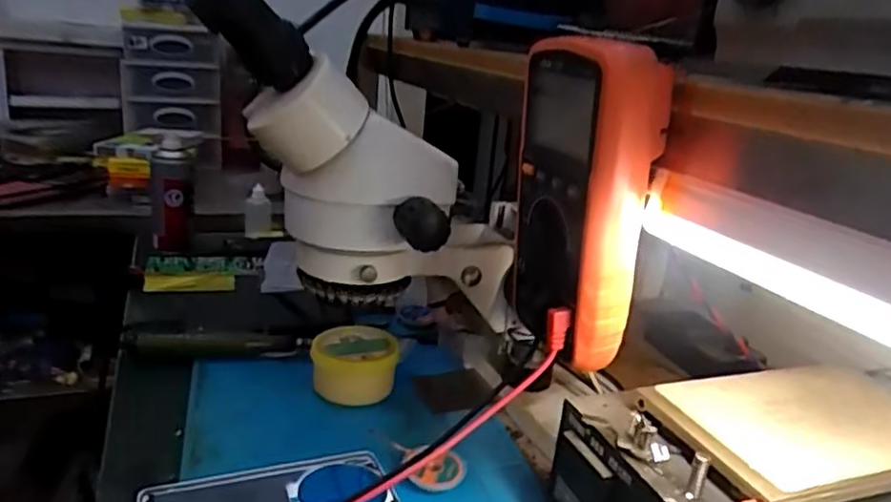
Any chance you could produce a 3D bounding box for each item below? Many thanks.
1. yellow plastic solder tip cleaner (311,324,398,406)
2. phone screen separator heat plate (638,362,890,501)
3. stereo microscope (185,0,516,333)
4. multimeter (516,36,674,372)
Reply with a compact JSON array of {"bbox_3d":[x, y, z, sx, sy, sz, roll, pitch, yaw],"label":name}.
[{"bbox_3d":[-0.082,0.101,0.590,0.074,0.046,0.067,1,18,-9],"label":"yellow plastic solder tip cleaner"},{"bbox_3d":[0.232,0.111,0.414,0.187,0.019,0.115,-3,19,-21],"label":"phone screen separator heat plate"},{"bbox_3d":[-0.054,-0.059,0.466,0.238,0.255,0.120,1,18,-11],"label":"stereo microscope"},{"bbox_3d":[0.079,-0.029,0.381,0.049,0.172,0.094,0,19,-14],"label":"multimeter"}]

